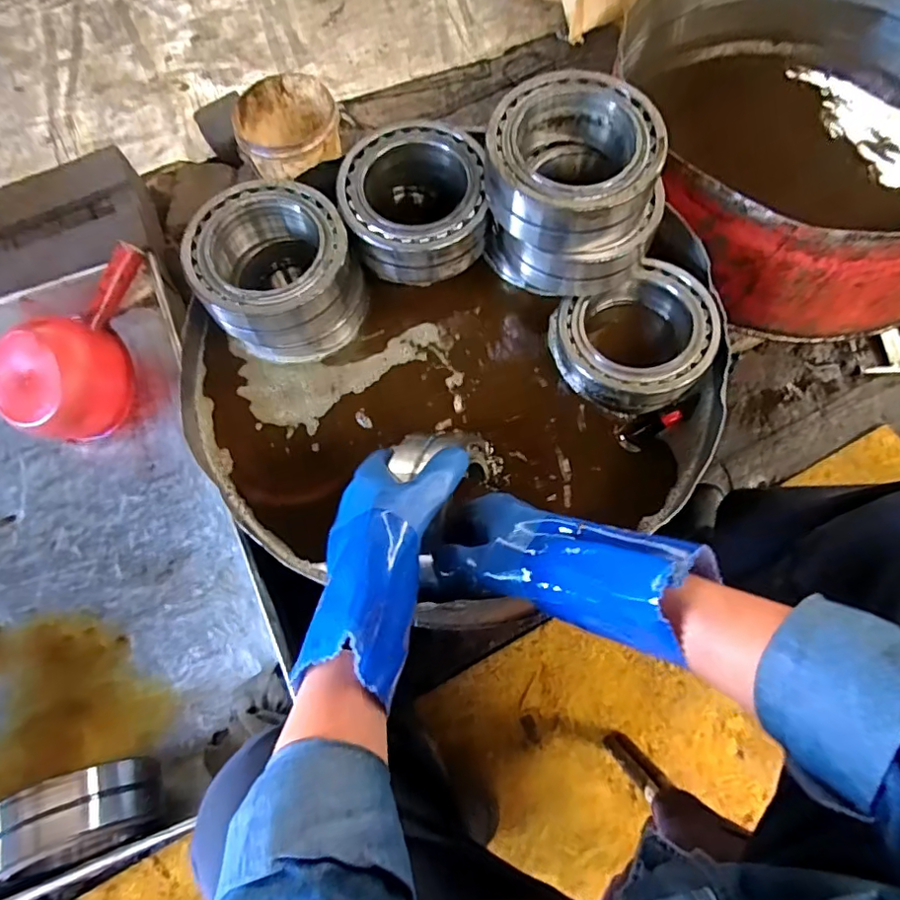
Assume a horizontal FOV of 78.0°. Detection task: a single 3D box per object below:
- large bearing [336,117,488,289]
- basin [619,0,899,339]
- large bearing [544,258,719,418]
[{"bbox_3d":[-0.039,-0.266,0.598,0.149,0.083,0.149,0,72,0],"label":"large bearing"},{"bbox_3d":[0.510,-0.431,0.735,0.486,0.172,0.529,0,71,1],"label":"basin"},{"bbox_3d":[0.201,-0.116,0.589,0.166,0.049,0.143,-23,72,-7],"label":"large bearing"}]

